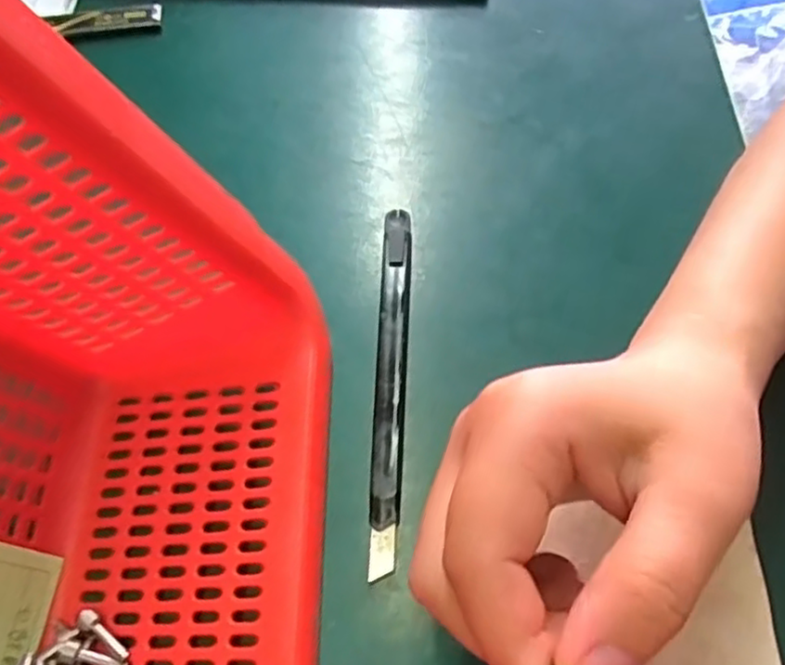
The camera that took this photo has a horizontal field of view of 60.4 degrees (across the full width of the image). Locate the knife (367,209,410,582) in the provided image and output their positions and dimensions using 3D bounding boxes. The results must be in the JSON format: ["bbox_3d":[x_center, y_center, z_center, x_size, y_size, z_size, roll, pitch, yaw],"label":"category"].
[{"bbox_3d":[-0.001,0.016,0.270,0.012,0.011,0.152,1,62,3],"label":"knife"}]

